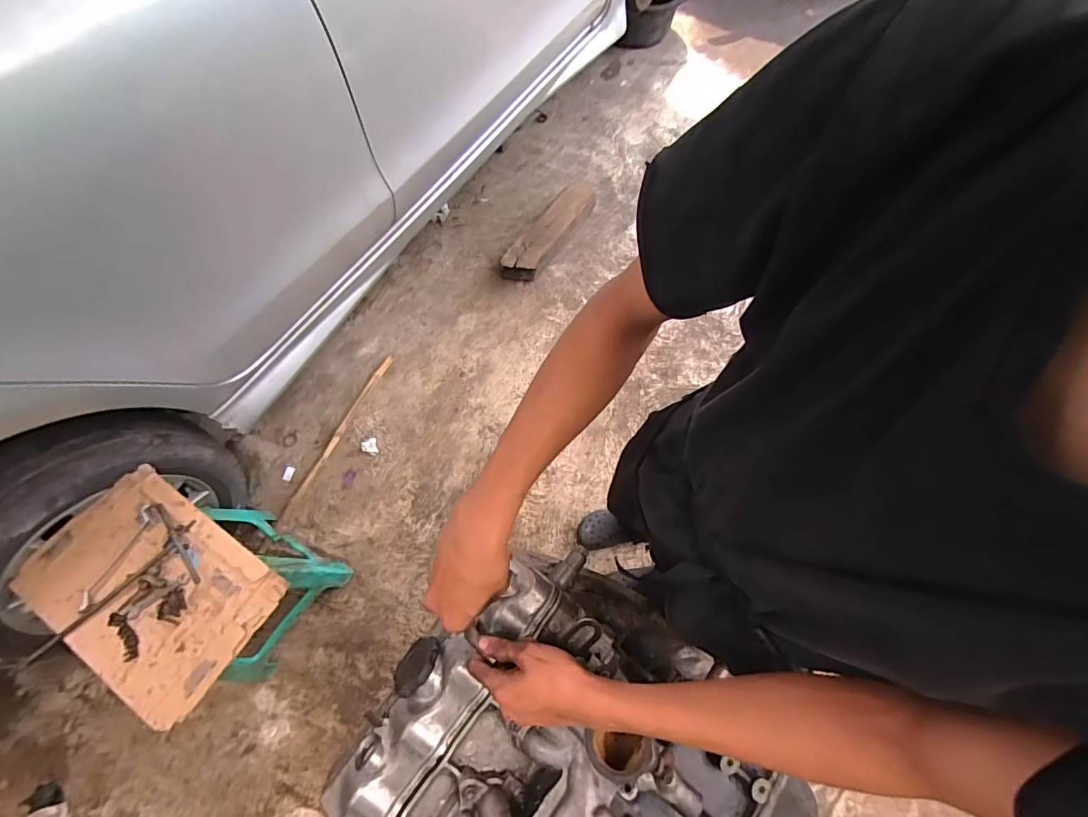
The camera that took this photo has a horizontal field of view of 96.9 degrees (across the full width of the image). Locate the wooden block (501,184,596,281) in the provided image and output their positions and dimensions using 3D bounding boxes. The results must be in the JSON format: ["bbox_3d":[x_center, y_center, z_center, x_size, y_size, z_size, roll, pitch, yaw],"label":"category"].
[{"bbox_3d":[0.025,-0.642,1.691,0.126,0.115,0.498,37,76,14],"label":"wooden block"}]

